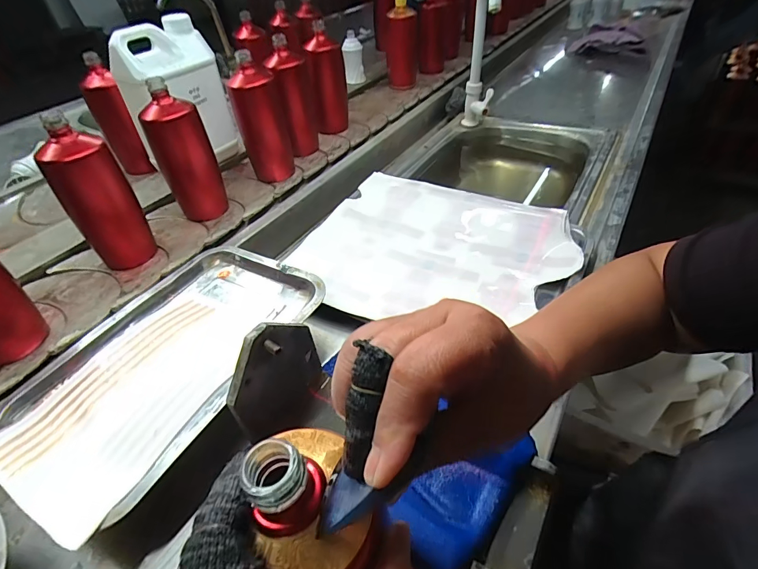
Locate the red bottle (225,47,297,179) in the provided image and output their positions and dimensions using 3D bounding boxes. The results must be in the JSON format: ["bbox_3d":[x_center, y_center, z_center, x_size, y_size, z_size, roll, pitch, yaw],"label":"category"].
[{"bbox_3d":[-0.210,-0.296,0.735,0.080,0.197,0.071,-16,44,-14],"label":"red bottle"}]

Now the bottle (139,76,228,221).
[{"bbox_3d":[-0.303,-0.200,0.646,0.067,0.194,0.062,16,46,19],"label":"bottle"}]

